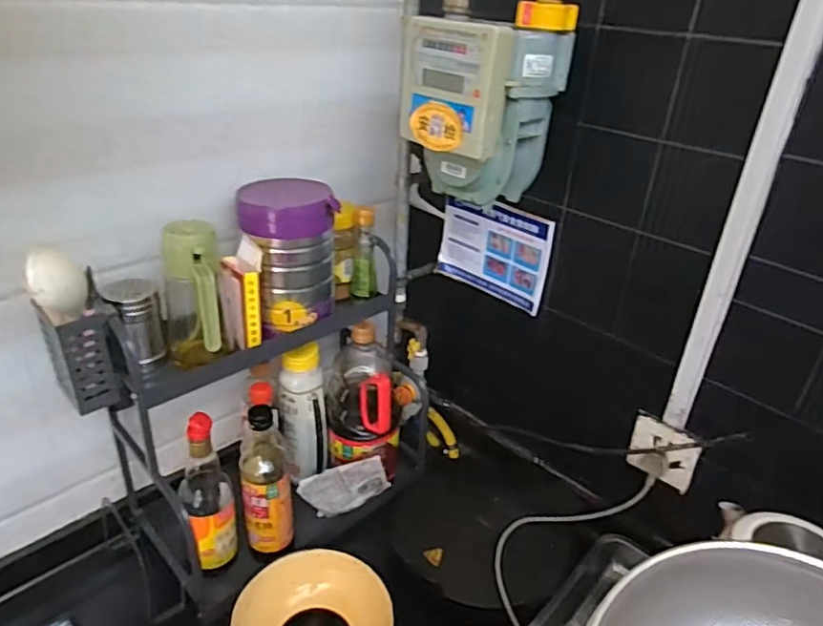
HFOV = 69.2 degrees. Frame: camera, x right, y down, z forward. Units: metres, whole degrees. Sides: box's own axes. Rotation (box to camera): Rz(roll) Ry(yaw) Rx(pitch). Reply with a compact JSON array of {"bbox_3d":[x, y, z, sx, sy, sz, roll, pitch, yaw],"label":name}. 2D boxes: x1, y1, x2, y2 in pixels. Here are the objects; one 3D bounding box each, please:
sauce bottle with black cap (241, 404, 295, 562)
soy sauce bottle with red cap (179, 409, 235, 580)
[{"bbox_3d":[-0.199,0.242,0.822,0.066,0.253,0.067,-4,30,-14],"label":"sauce bottle with black cap"},{"bbox_3d":[-0.272,0.250,0.793,0.069,0.254,0.074,-9,32,-23],"label":"soy sauce bottle with red cap"}]

